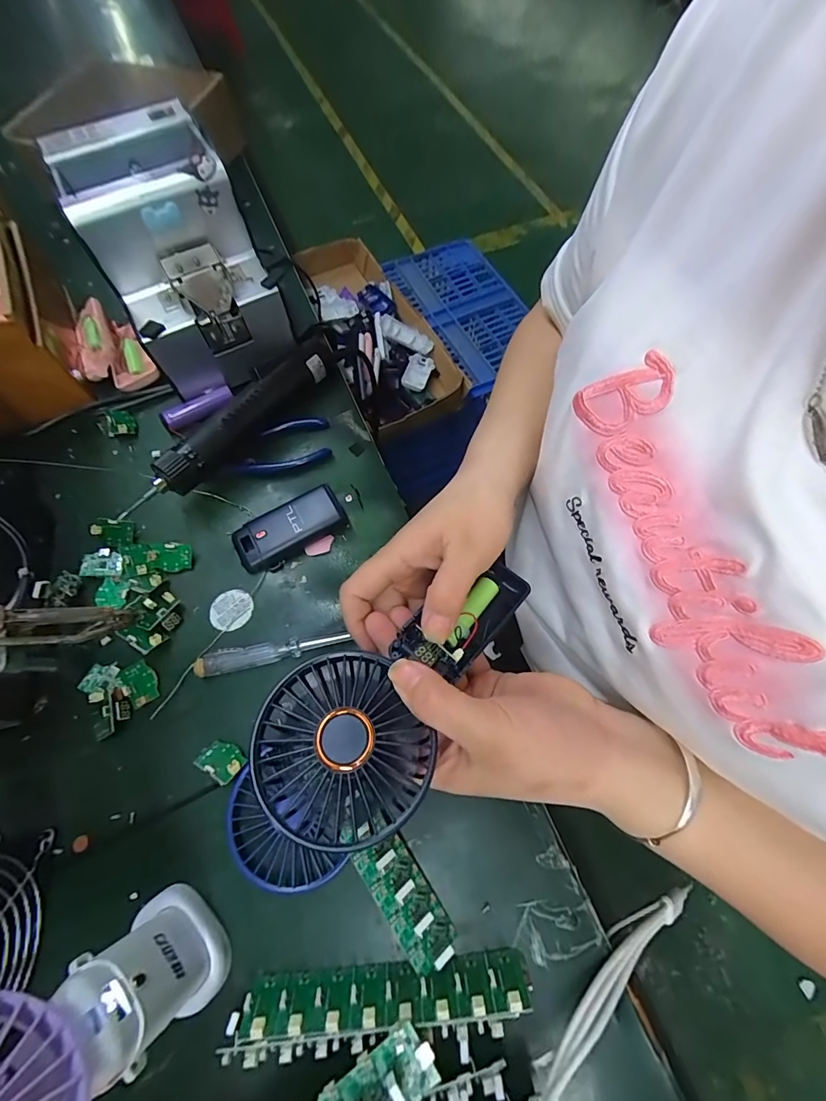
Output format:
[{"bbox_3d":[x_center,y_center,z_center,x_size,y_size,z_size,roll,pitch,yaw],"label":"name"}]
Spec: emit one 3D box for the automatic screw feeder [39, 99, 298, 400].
[{"bbox_3d":[-0.208,-0.258,0.389,0.123,0.151,0.169,-29,69,-13],"label":"automatic screw feeder"}]

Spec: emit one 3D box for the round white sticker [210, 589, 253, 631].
[{"bbox_3d":[-0.145,0.046,0.338,0.033,0.004,0.033,0,66,0],"label":"round white sticker"}]

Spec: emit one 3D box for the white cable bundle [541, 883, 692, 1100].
[{"bbox_3d":[0.109,0.254,0.241,0.198,0.015,0.027,-18,64,-38],"label":"white cable bundle"}]

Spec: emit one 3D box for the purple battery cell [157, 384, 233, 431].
[{"bbox_3d":[-0.207,-0.139,0.407,0.067,0.019,0.018,-29,70,-13],"label":"purple battery cell"}]

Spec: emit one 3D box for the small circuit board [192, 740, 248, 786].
[{"bbox_3d":[-0.132,0.142,0.291,0.033,0.005,0.023,16,31,21],"label":"small circuit board"}]

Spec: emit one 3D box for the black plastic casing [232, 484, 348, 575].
[{"bbox_3d":[-0.105,-0.019,0.361,0.093,0.017,0.045,-34,71,-14],"label":"black plastic casing"}]

